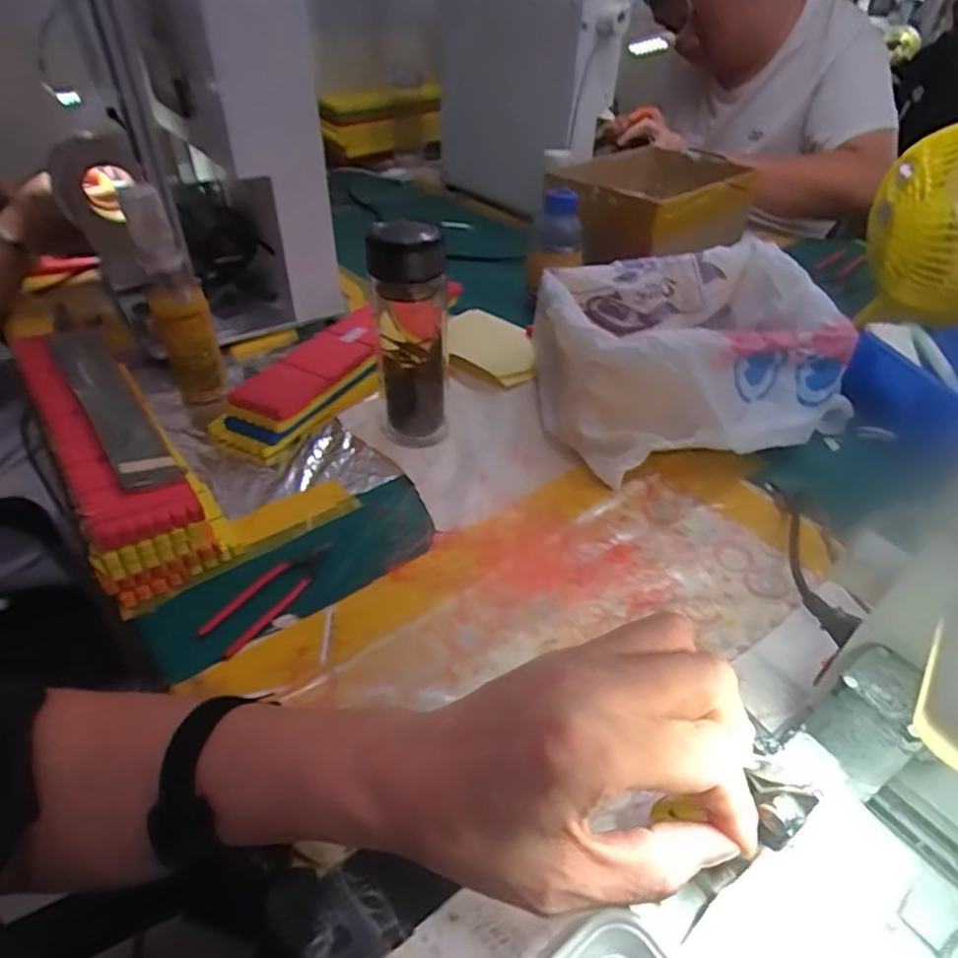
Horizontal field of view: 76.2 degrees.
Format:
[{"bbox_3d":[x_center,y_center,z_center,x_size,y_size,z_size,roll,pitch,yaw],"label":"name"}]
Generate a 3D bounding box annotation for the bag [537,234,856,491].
[{"bbox_3d":[0.206,-0.138,0.619,0.297,0.117,0.269,-10,42,-12],"label":"bag"}]

